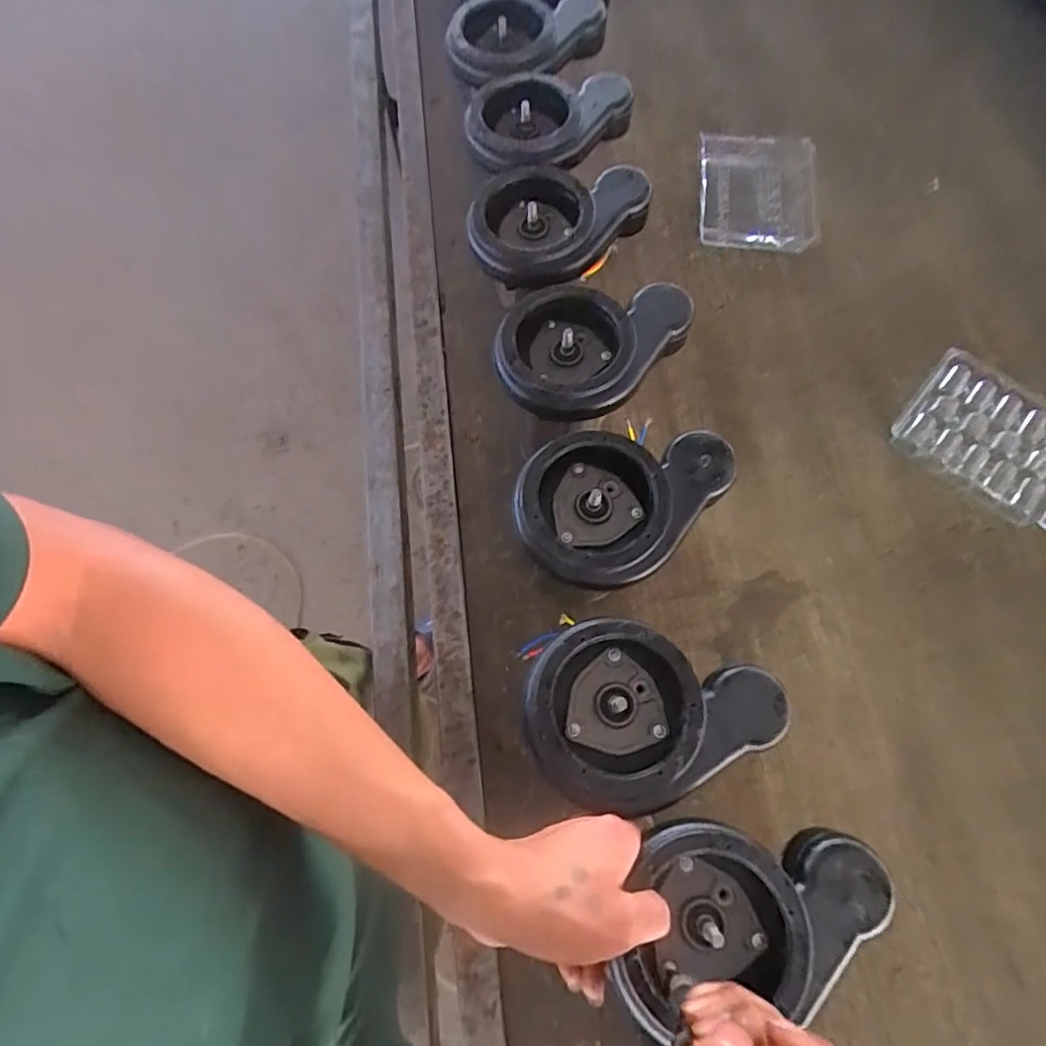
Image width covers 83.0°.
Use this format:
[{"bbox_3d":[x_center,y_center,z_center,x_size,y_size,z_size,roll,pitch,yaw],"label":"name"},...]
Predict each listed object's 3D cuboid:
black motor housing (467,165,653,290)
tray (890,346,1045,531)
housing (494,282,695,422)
[{"bbox_3d":[0.034,-0.273,0.543,0.165,0.037,0.115,-1,70,1],"label":"black motor housing"},{"bbox_3d":[0.510,-0.098,0.639,0.172,0.023,0.157,39,75,14],"label":"tray"},{"bbox_3d":[0.060,-0.144,0.489,0.162,0.038,0.106,-6,70,-1],"label":"housing"}]

